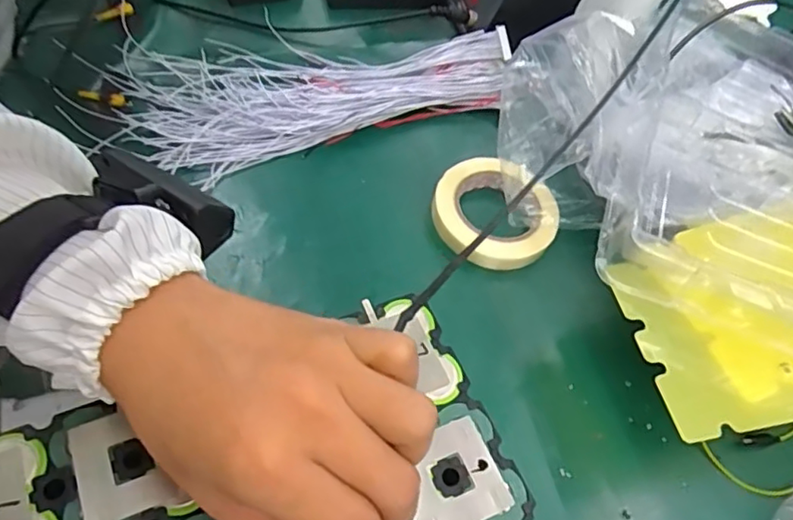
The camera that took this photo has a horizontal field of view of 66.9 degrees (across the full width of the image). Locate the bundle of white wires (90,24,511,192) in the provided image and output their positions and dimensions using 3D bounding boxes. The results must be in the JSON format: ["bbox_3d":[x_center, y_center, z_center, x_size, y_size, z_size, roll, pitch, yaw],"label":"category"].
[{"bbox_3d":[-0.074,-0.184,0.631,0.414,0.033,0.165,-14,60,-17],"label":"bundle of white wires"}]

